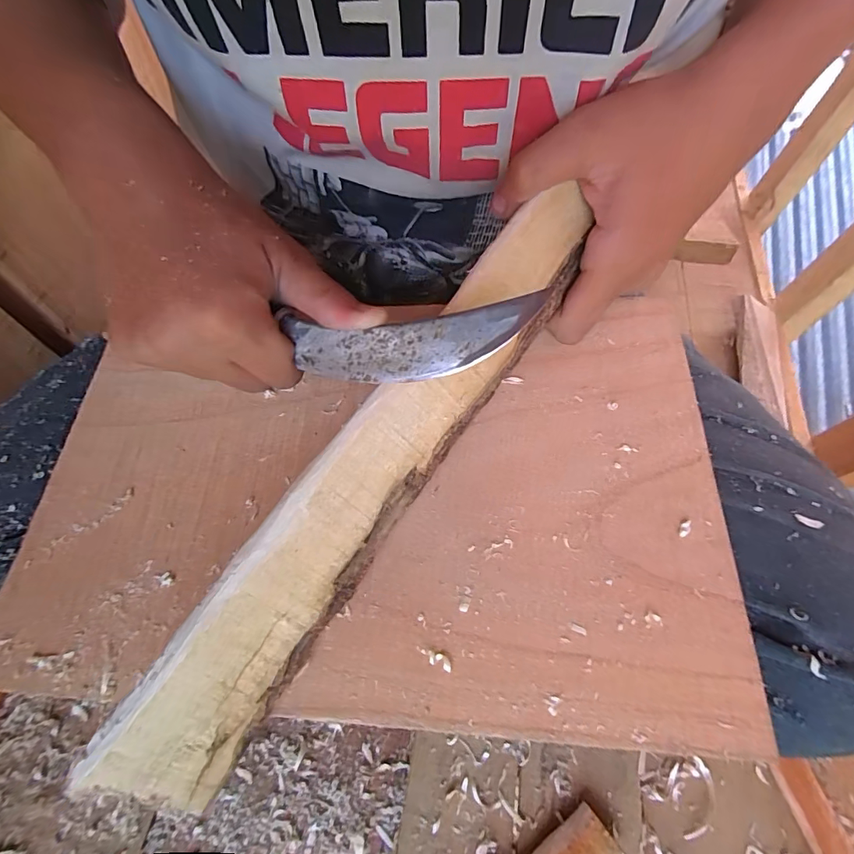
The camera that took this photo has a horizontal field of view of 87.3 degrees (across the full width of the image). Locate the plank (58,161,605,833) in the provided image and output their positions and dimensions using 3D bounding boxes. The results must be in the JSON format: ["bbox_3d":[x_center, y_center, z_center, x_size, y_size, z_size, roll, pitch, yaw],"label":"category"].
[{"bbox_3d":[-0.020,0.010,0.192,0.044,0.027,0.287,42,77,-24],"label":"plank"}]

